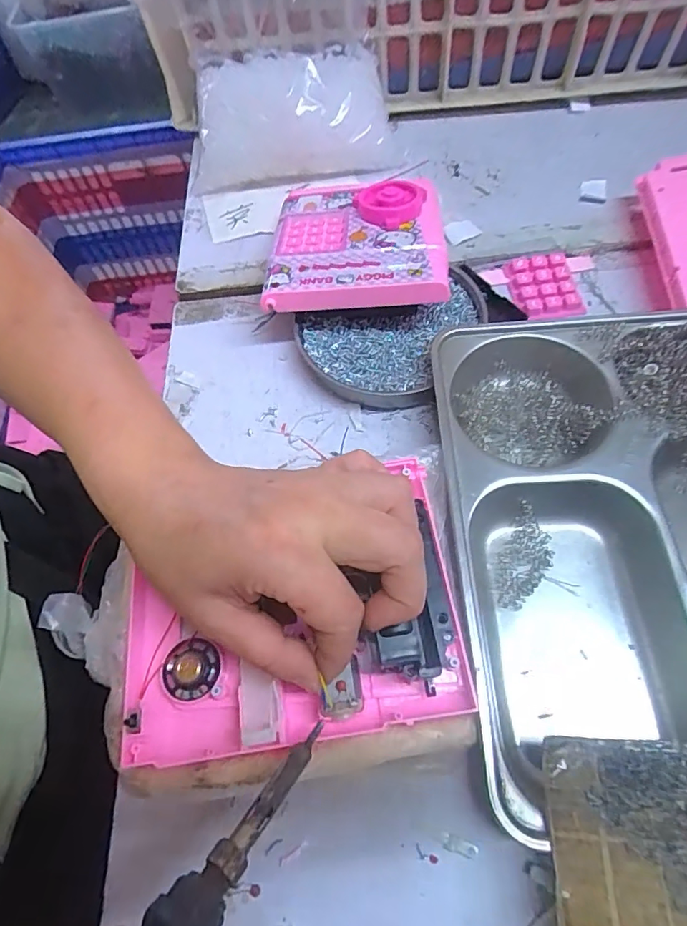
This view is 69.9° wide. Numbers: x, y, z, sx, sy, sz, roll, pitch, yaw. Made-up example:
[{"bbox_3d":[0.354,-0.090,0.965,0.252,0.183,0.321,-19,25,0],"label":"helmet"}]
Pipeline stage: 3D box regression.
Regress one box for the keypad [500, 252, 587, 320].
[{"bbox_3d":[0.155,-0.137,0.376,0.046,0.007,0.057,-10,61,-1],"label":"keypad"}]

